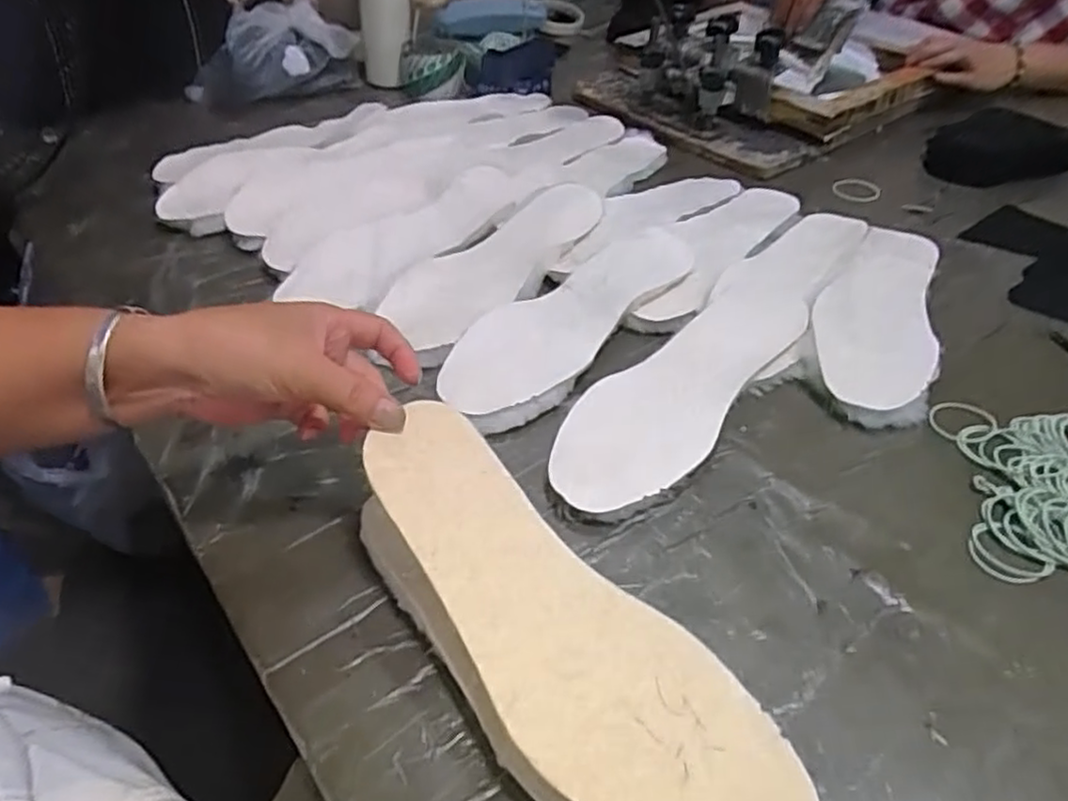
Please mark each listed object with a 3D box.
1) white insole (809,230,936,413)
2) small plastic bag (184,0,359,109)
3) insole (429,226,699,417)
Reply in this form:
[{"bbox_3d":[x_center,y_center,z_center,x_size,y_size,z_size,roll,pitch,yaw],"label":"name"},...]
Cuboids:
[{"bbox_3d":[0.276,-0.079,0.566,0.086,0.011,0.249,14,45,19],"label":"white insole"},{"bbox_3d":[-0.354,-0.471,0.951,0.150,0.093,0.156,14,45,14],"label":"small plastic bag"},{"bbox_3d":[0.031,-0.071,0.554,0.088,0.012,0.264,26,49,34],"label":"insole"}]

